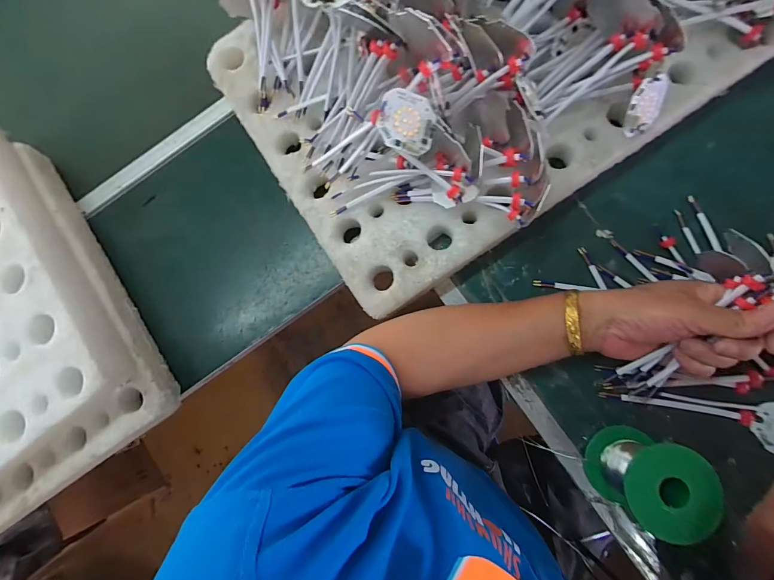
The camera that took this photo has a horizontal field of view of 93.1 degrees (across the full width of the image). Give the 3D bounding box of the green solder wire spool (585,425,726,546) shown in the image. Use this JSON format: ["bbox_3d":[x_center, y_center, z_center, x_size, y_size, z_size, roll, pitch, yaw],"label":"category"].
[{"bbox_3d":[0.216,0.156,0.305,0.061,0.078,0.068,24,89,9],"label":"green solder wire spool"}]

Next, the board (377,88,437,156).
[{"bbox_3d":[0.017,-0.136,0.297,0.045,0.004,0.047,10,90,-13],"label":"board"}]

